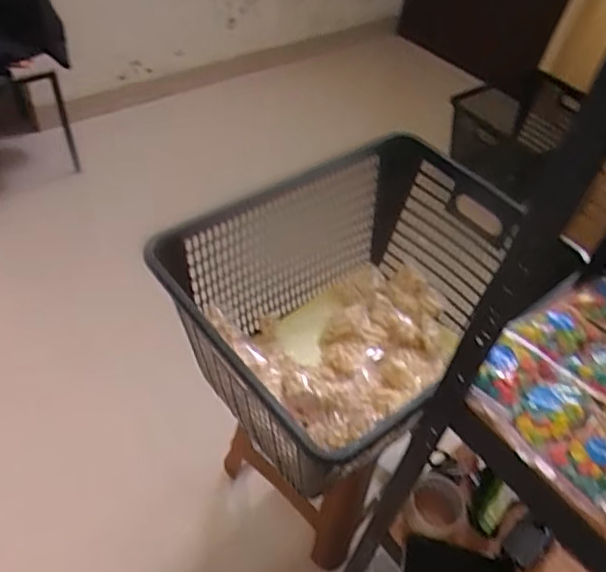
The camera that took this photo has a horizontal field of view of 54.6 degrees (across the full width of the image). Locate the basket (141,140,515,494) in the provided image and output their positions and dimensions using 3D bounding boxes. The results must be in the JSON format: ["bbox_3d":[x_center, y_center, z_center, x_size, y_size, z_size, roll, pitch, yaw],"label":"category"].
[{"bbox_3d":[0.092,0.055,0.962,0.541,0.299,0.431,-30,57,-30],"label":"basket"}]

